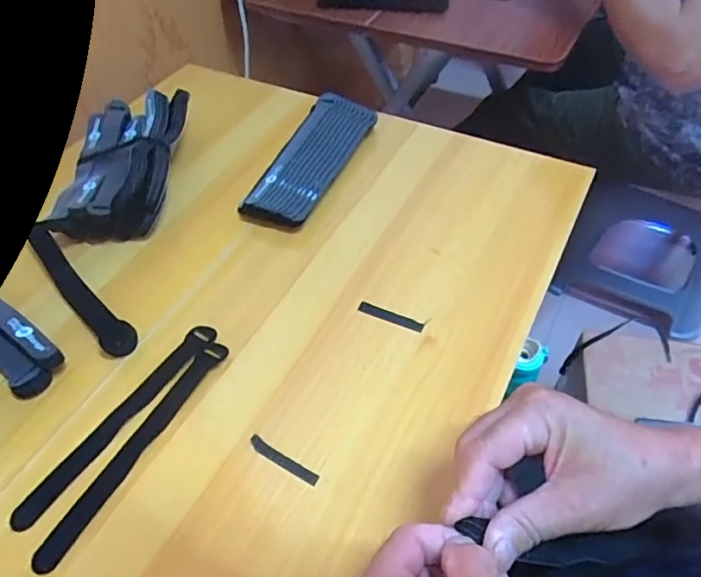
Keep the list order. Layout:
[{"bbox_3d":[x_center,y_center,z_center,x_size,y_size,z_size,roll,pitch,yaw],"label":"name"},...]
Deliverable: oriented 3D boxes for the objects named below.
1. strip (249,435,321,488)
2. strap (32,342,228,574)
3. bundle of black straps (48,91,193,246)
[{"bbox_3d":[-0.051,0.128,0.392,0.061,0.004,0.010,26,56,20],"label":"strip"},{"bbox_3d":[-0.167,0.122,0.414,0.023,0.011,0.200,24,56,19],"label":"strap"},{"bbox_3d":[-0.251,-0.142,0.588,0.106,0.049,0.221,-1,51,0],"label":"bundle of black straps"}]

